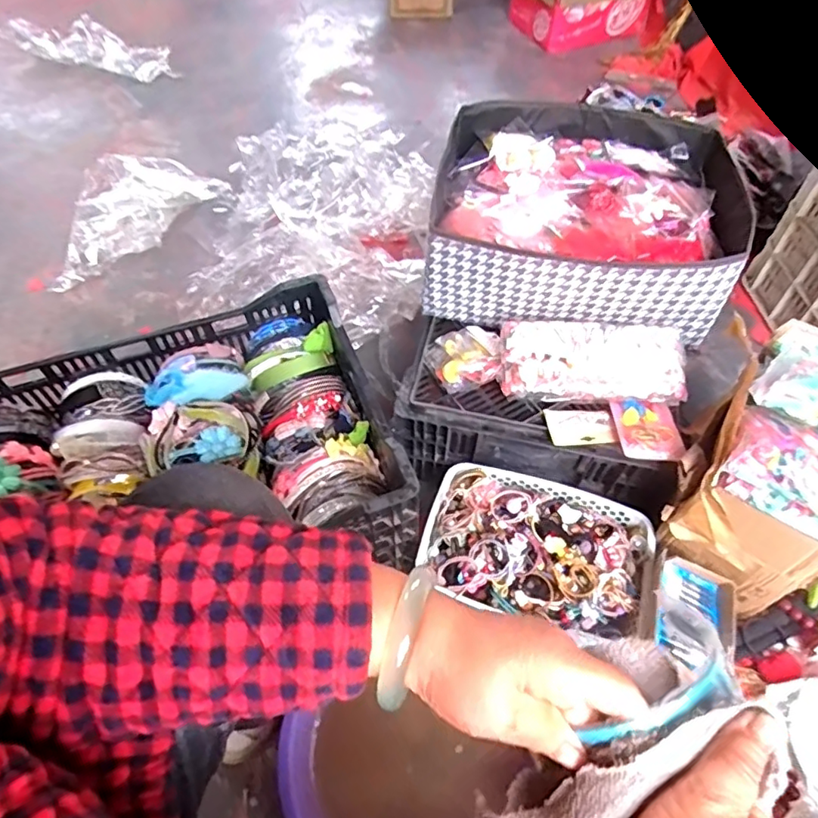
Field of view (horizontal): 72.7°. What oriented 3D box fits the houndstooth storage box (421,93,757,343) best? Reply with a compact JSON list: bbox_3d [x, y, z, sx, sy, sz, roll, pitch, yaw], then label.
[{"bbox_3d":[0.250,-0.288,0.823,0.396,0.155,0.371,9,56,6],"label":"houndstooth storage box"}]

